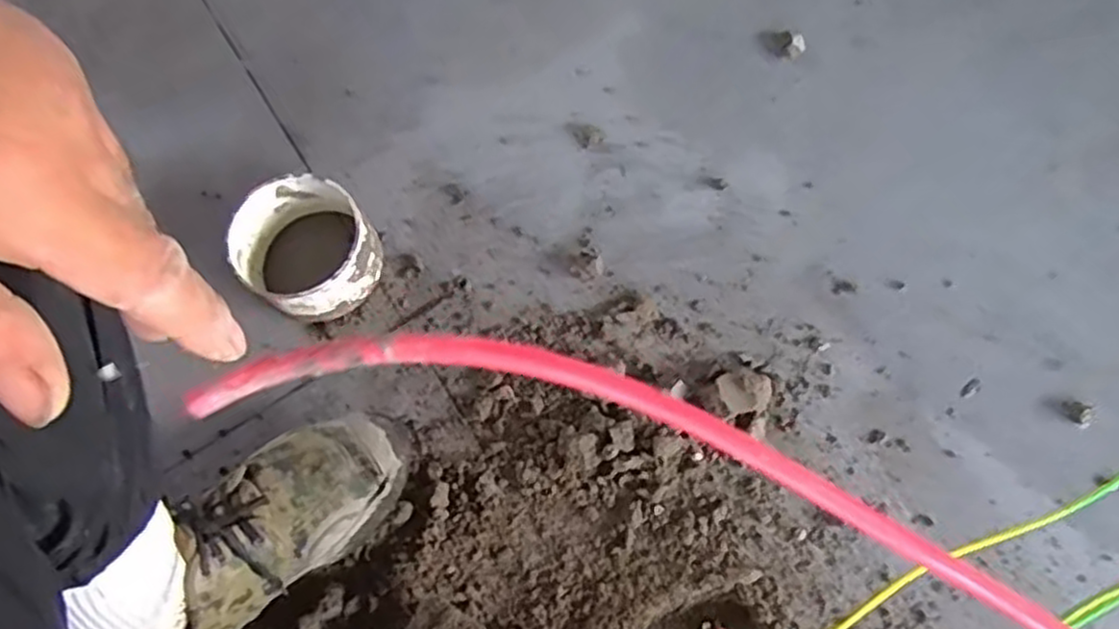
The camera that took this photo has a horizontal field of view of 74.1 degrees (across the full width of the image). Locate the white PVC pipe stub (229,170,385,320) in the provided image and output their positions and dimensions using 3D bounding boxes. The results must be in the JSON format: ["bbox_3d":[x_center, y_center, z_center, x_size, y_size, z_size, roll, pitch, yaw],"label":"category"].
[{"bbox_3d":[-0.212,-0.053,0.633,0.109,0.074,0.107,-1,72,2],"label":"white PVC pipe stub"}]

